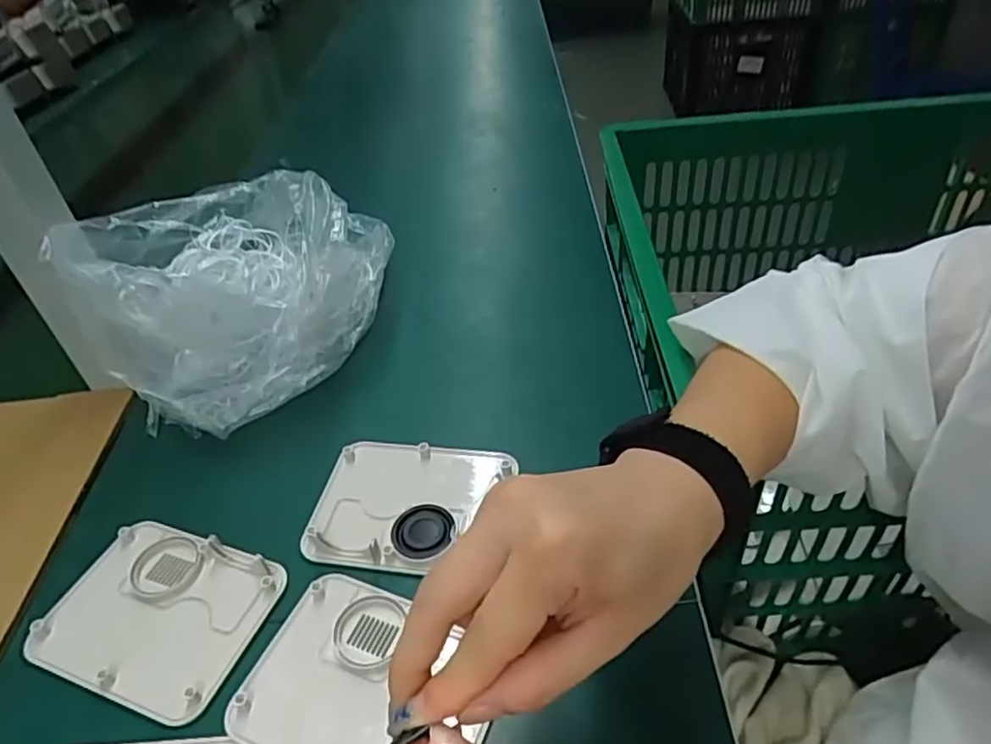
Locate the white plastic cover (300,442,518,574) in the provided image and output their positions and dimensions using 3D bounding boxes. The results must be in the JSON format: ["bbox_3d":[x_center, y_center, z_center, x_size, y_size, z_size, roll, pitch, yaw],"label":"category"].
[{"bbox_3d":[-0.056,0.083,0.427,0.116,0.011,0.098,6,42,12],"label":"white plastic cover"}]

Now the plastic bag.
[{"bbox_3d":[-0.193,-0.081,0.538,0.187,0.130,0.259,5,42,10],"label":"plastic bag"}]

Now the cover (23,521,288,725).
[{"bbox_3d":[-0.200,0.138,0.386,0.130,0.014,0.095,12,44,18],"label":"cover"}]

